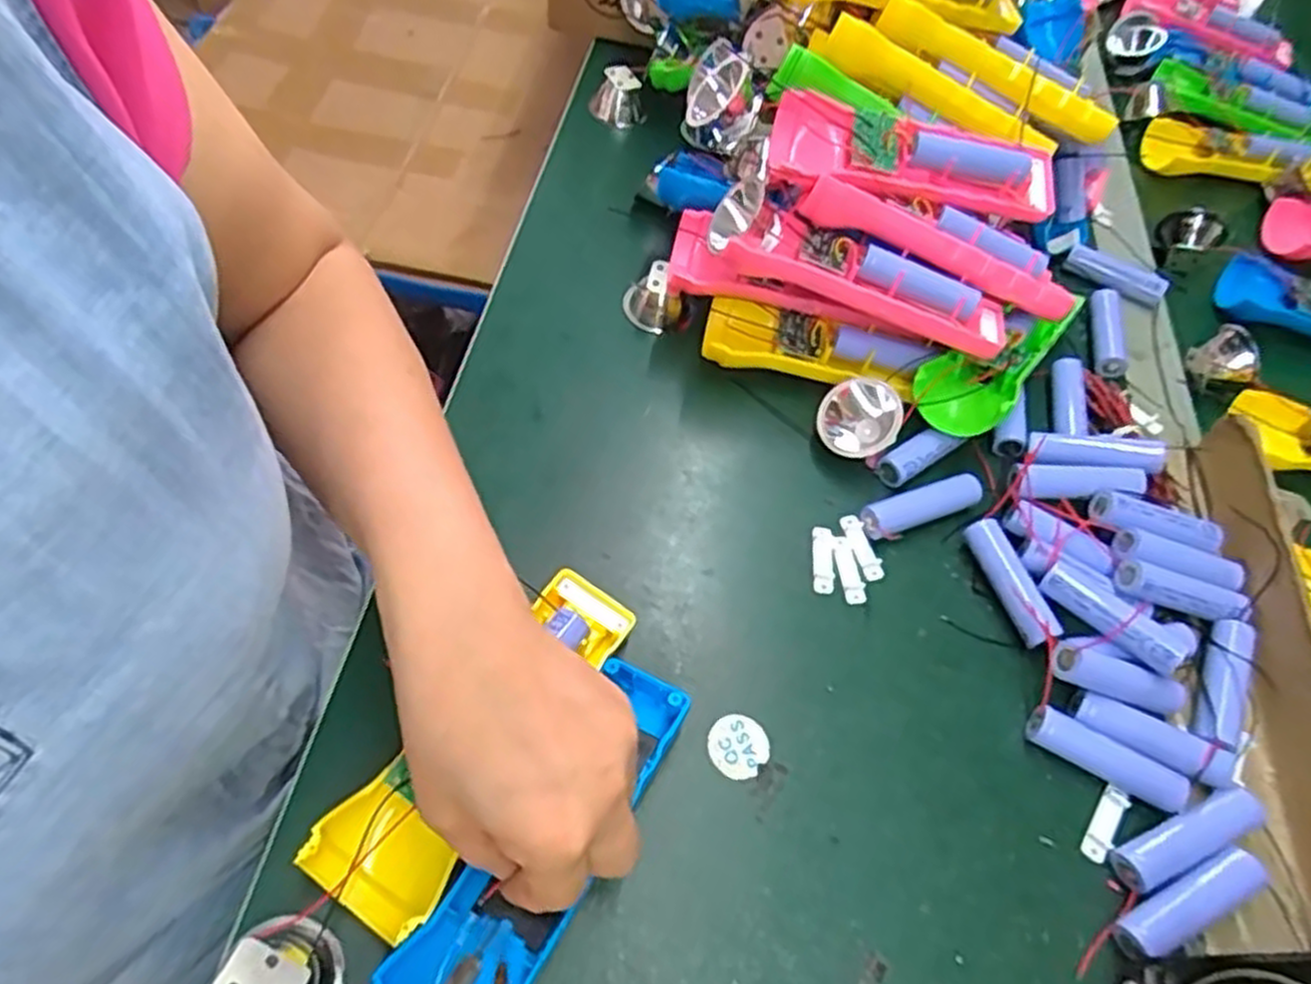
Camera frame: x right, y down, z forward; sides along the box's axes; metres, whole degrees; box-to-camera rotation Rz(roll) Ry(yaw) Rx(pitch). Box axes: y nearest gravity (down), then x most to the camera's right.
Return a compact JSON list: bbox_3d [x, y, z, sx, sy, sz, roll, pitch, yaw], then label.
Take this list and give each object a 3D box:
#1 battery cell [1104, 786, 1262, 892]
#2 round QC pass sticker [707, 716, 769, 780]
[{"bbox_3d":[0.223,0.145,0.331,0.066,0.015,0.019,-18,62,-17],"label":"battery cell"},{"bbox_3d":[0.036,0.113,0.349,0.027,0.004,0.026,3,58,-5],"label":"round QC pass sticker"}]

